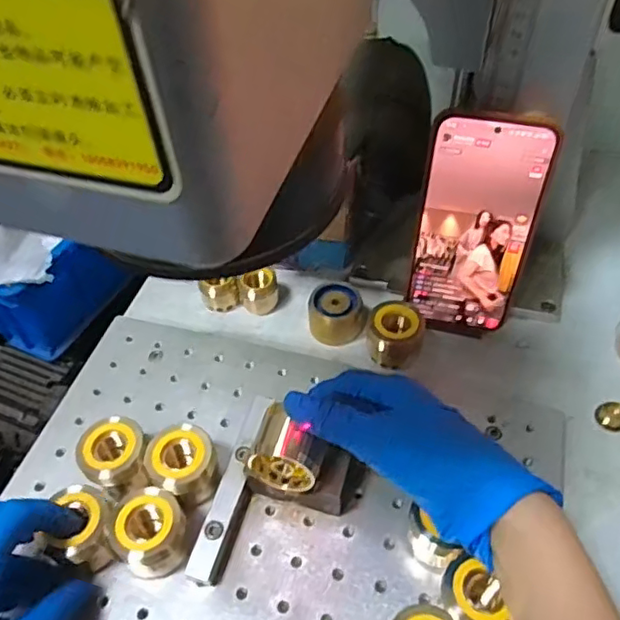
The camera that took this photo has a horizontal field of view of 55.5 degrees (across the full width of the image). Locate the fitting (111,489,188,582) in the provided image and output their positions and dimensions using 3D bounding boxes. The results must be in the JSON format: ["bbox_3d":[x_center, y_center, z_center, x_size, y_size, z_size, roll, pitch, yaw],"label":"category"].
[{"bbox_3d":[-0.090,0.128,0.337,0.037,0.040,0.035,-1,50,1],"label":"fitting"}]

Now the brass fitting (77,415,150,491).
[{"bbox_3d":[-0.122,0.094,0.368,0.041,0.050,0.036,-8,51,-4],"label":"brass fitting"}]

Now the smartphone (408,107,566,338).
[{"bbox_3d":[0.113,-0.053,0.404,0.076,0.158,0.007,9,40,10],"label":"smartphone"}]

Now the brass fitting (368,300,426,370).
[{"bbox_3d":[0.061,0.016,0.429,0.037,0.037,0.030,24,56,21],"label":"brass fitting"}]

